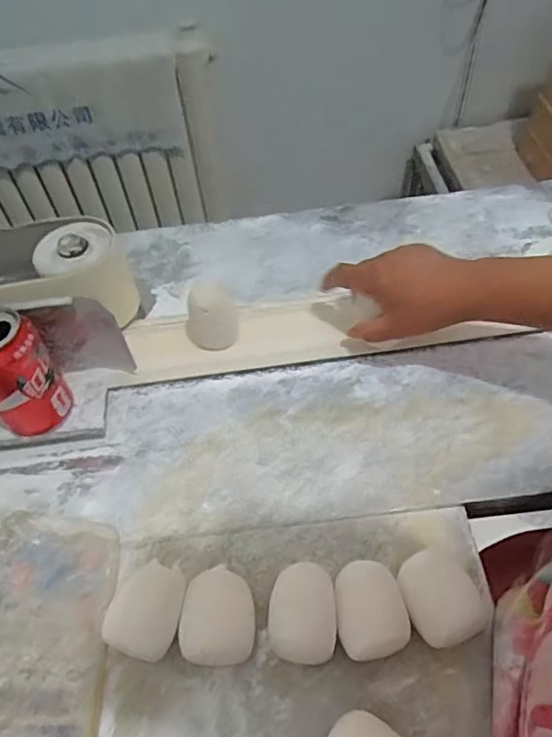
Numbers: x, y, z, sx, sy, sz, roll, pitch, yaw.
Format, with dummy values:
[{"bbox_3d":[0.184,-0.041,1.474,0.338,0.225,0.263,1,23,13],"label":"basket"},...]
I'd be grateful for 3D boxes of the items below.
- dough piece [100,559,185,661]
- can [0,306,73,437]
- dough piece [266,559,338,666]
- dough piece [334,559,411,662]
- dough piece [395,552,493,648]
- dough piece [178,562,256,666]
[{"bbox_3d":[-0.093,0.180,0.412,0.047,0.039,0.063,15,58,14],"label":"dough piece"},{"bbox_3d":[-0.227,0.010,0.490,0.061,0.127,0.068,38,66,26],"label":"can"},{"bbox_3d":[0.020,0.181,0.409,0.047,0.037,0.064,4,56,7],"label":"dough piece"},{"bbox_3d":[0.068,0.178,0.406,0.048,0.038,0.063,-10,55,-3],"label":"dough piece"},{"bbox_3d":[0.121,0.170,0.410,0.055,0.041,0.063,-13,55,-5],"label":"dough piece"},{"bbox_3d":[-0.040,0.183,0.406,0.050,0.037,0.063,1,55,5],"label":"dough piece"}]

